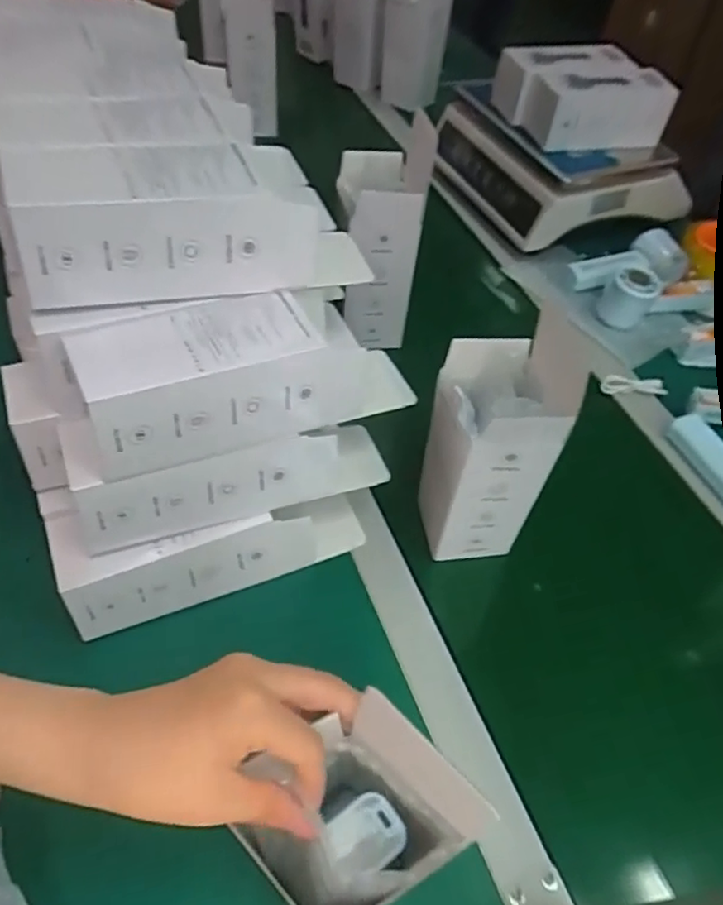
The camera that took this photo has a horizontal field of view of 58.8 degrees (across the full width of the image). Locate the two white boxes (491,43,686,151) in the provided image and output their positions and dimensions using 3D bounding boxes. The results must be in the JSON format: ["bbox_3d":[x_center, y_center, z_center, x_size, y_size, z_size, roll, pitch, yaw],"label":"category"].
[{"bbox_3d":[0.296,-0.496,0.879,0.172,0.078,0.191,-8,53,-10],"label":"two white boxes"}]

